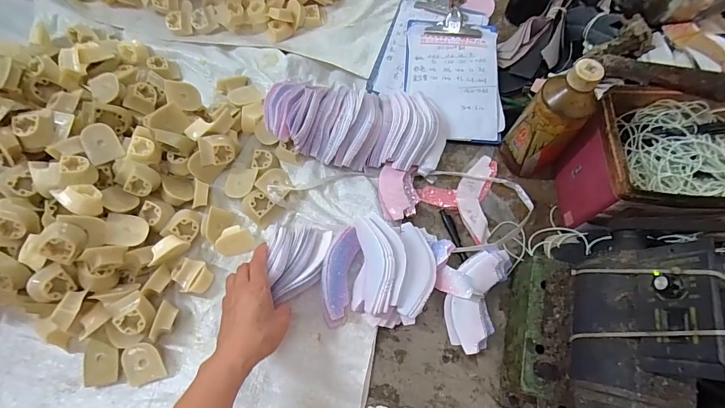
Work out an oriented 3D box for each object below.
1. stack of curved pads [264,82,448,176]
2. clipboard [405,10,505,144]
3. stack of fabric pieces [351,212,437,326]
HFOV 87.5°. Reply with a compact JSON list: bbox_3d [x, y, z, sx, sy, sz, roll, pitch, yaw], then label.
[{"bbox_3d":[-0.010,-0.115,0.546,0.252,0.044,0.121,4,69,3],"label":"stack of curved pads"},{"bbox_3d":[0.142,-0.204,0.592,0.145,0.017,0.219,3,69,3],"label":"clipboard"},{"bbox_3d":[0.041,0.083,0.472,0.100,0.050,0.128,2,68,2],"label":"stack of fabric pieces"}]

